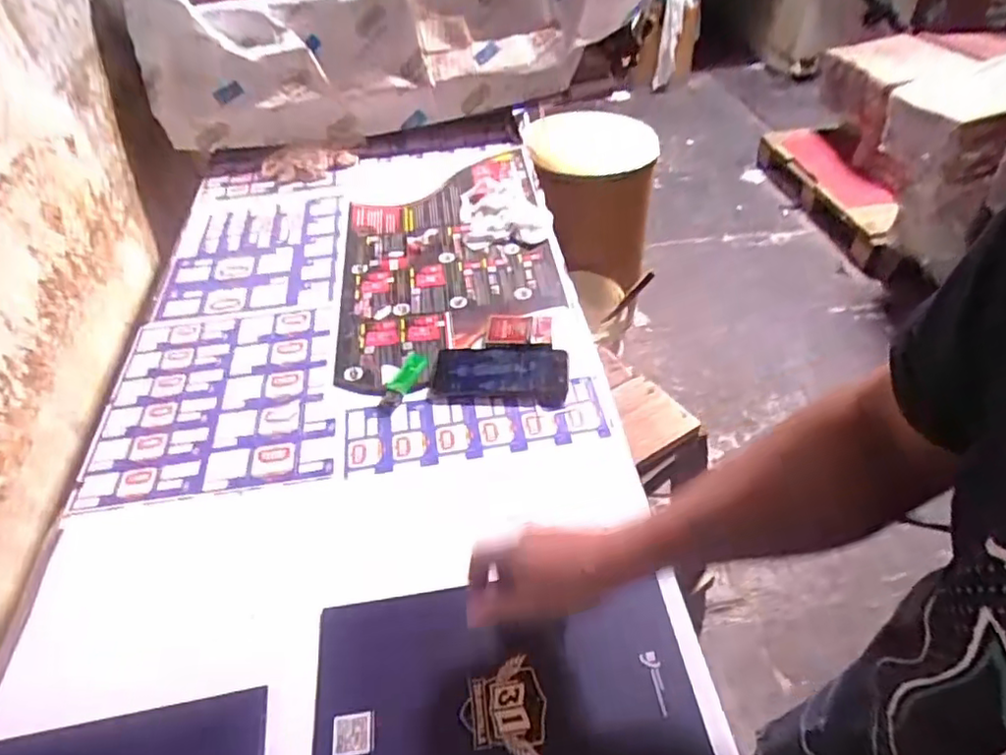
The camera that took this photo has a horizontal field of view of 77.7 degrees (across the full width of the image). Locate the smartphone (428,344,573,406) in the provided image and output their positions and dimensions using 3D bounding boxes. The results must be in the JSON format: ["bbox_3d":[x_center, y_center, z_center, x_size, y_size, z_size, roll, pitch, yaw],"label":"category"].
[{"bbox_3d":[-0.005,-0.006,0.746,0.161,0.014,0.082,2,59,6],"label":"smartphone"}]

